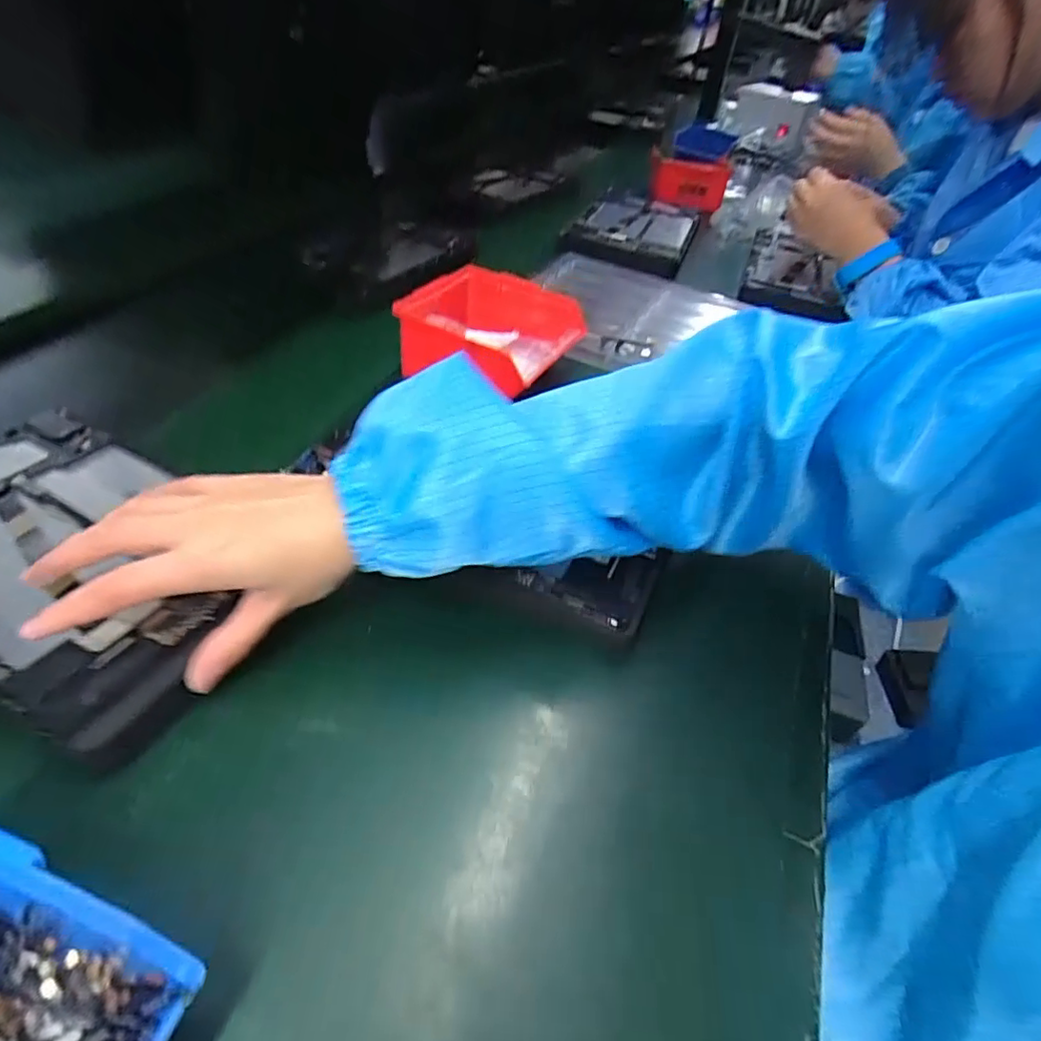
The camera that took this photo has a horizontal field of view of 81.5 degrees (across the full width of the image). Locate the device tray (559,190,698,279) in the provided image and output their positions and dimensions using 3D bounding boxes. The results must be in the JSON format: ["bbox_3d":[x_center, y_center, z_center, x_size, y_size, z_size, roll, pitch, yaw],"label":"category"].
[{"bbox_3d":[0.159,-0.407,0.845,0.157,0.026,0.248,17,44,13],"label":"device tray"}]

